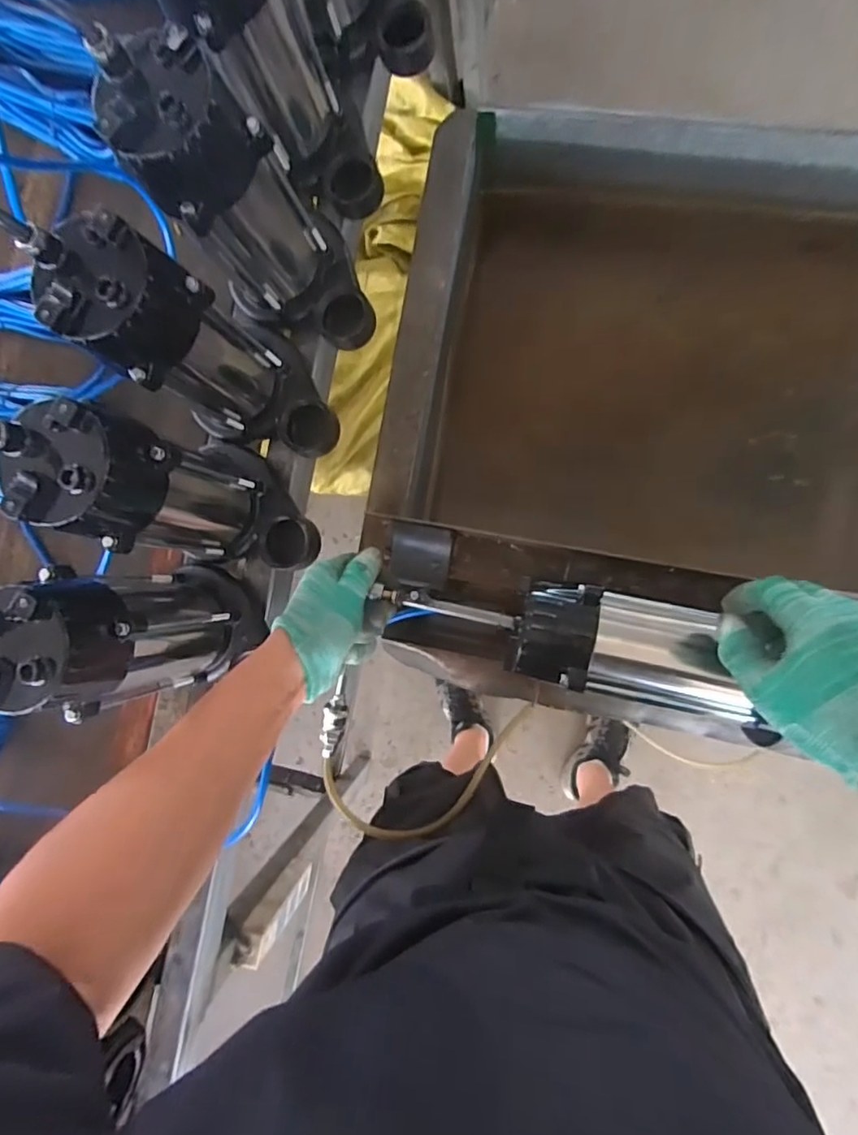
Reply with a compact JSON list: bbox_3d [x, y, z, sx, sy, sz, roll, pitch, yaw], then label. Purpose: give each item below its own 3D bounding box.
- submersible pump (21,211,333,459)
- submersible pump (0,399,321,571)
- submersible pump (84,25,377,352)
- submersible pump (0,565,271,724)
[{"bbox_3d":[-0.174,-0.172,0.466,0.141,0.224,0.108,28,92,7],"label":"submersible pump"},{"bbox_3d":[-0.199,-0.064,0.469,0.144,0.228,0.113,8,90,8],"label":"submersible pump"},{"bbox_3d":[-0.141,-0.282,0.463,0.113,0.222,0.144,-32,85,6],"label":"submersible pump"},{"bbox_3d":[-0.246,0.049,0.471,0.101,0.232,0.108,-27,85,6],"label":"submersible pump"}]

